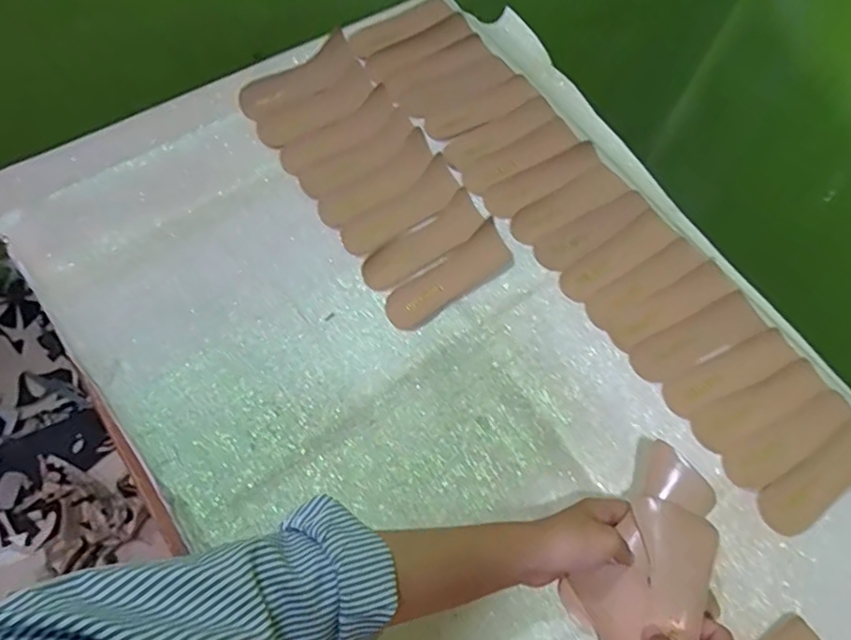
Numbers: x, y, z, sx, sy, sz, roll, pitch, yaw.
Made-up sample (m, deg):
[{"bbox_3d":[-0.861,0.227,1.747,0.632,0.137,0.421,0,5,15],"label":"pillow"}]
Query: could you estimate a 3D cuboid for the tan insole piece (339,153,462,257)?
[{"bbox_3d":[-0.024,-0.120,0.658,0.151,0.004,0.050,-39,75,-17],"label":"tan insole piece"}]

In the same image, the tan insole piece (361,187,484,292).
[{"bbox_3d":[-0.001,-0.081,0.636,0.147,0.009,0.048,-37,74,-17],"label":"tan insole piece"}]

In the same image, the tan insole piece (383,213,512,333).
[{"bbox_3d":[0.026,-0.041,0.626,0.147,0.005,0.051,-37,78,-14],"label":"tan insole piece"}]

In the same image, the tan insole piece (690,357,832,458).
[{"bbox_3d":[0.324,0.083,0.593,0.143,0.007,0.041,-27,73,-9],"label":"tan insole piece"}]

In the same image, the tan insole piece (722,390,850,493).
[{"bbox_3d":[0.346,0.116,0.579,0.141,0.011,0.046,-27,71,-14],"label":"tan insole piece"}]

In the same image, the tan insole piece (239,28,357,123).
[{"bbox_3d":[-0.149,-0.285,0.719,0.153,0.010,0.055,-36,75,-15],"label":"tan insole piece"}]

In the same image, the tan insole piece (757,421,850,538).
[{"bbox_3d":[0.375,0.144,0.567,0.151,0.007,0.056,-25,65,-8],"label":"tan insole piece"}]

